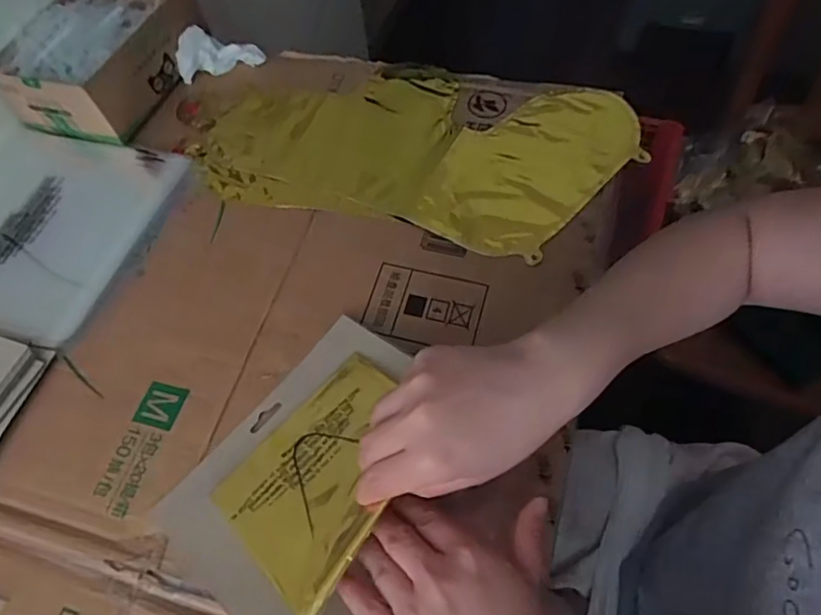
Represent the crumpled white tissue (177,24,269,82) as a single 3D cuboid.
[{"bbox_3d":[-0.206,-0.273,0.626,0.086,0.030,0.048,-23,61,-9],"label":"crumpled white tissue"}]

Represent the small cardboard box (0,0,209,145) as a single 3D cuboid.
[{"bbox_3d":[-0.316,-0.270,0.617,0.137,0.073,0.191,13,62,12],"label":"small cardboard box"}]

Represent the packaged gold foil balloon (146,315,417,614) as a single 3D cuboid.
[{"bbox_3d":[-0.057,0.100,0.386,0.168,0.021,0.196,16,58,42],"label":"packaged gold foil balloon"}]

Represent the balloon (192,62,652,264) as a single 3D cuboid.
[{"bbox_3d":[0.003,-0.156,0.565,0.388,0.021,0.206,13,62,12],"label":"balloon"}]

